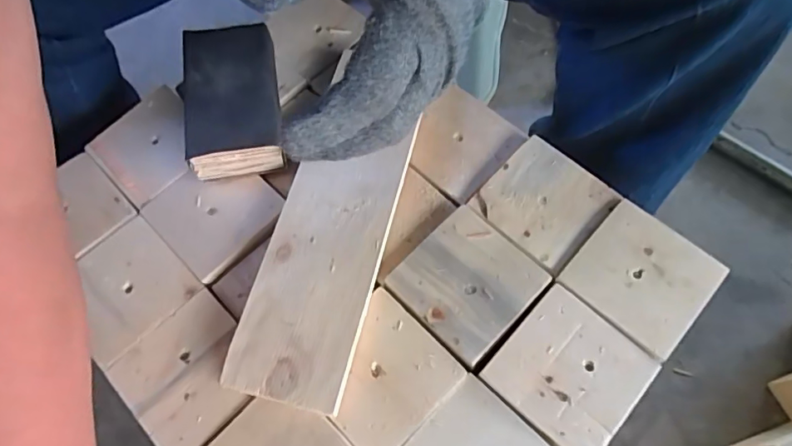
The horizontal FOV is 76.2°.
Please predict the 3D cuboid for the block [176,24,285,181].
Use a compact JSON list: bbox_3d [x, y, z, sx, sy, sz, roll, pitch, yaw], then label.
[{"bbox_3d":[-0.141,-0.110,0.437,0.075,0.029,0.139,-11,65,-5],"label":"block"}]

